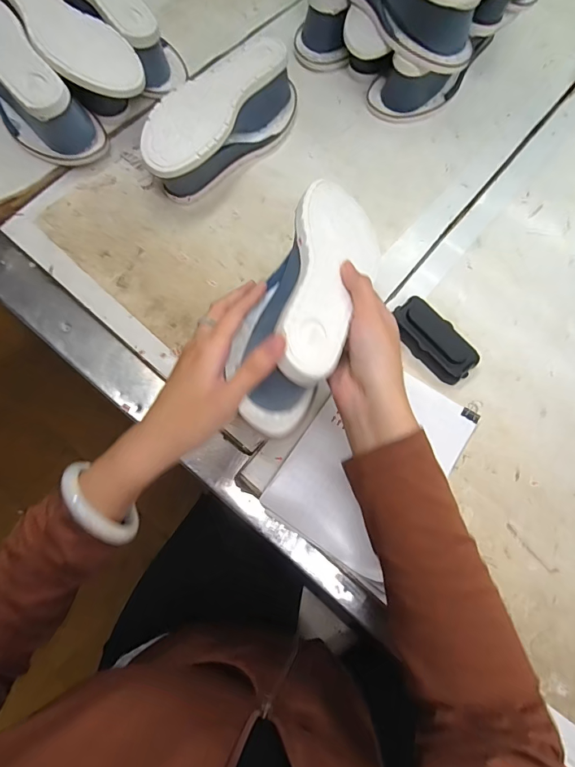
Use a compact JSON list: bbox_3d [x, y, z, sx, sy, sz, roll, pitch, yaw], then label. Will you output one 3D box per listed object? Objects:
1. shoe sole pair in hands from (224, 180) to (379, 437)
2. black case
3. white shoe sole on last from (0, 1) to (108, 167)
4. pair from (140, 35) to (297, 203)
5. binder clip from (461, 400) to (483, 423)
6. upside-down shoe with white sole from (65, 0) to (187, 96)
[{"bbox_3d":[0.018,-0.083,0.365,0.091,0.073,0.256,14,68,2],"label":"shoe sole pair in hands"},{"bbox_3d":[0.170,-0.051,0.484,0.050,0.022,0.108,-42,79,-13],"label":"black case"},{"bbox_3d":[-0.355,-0.391,0.531,0.093,0.093,0.262,-43,79,-14],"label":"white shoe sole on last"},{"bbox_3d":[-0.086,-0.339,0.535,0.099,0.072,0.246,37,75,9],"label":"pair"},{"bbox_3d":[0.207,0.030,0.464,0.019,0.010,0.025,28,74,6],"label":"binder clip"},{"bbox_3d":[-0.245,-0.524,0.564,0.260,0.070,0.102,45,76,-4],"label":"upside-down shoe with white sole"}]

